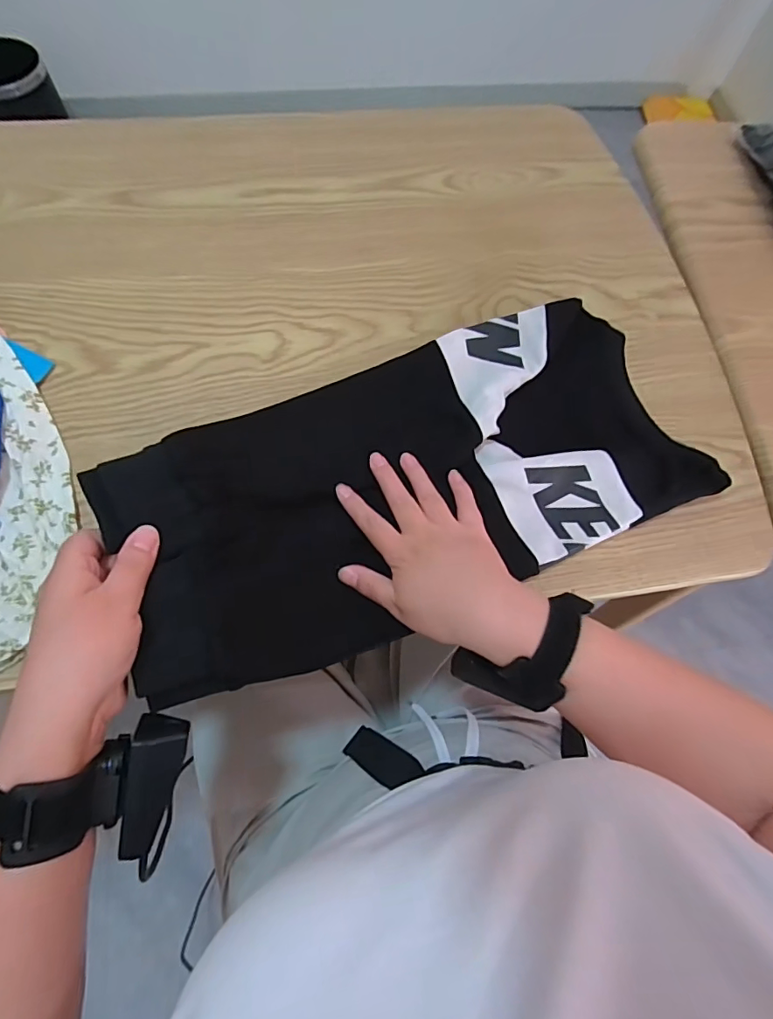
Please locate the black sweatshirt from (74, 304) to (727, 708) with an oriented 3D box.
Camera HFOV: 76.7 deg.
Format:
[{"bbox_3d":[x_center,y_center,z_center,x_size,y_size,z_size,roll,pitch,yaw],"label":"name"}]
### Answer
[{"bbox_3d":[0.032,-0.028,0.387,0.448,0.066,0.212,-22,71,-17],"label":"black sweatshirt"}]

